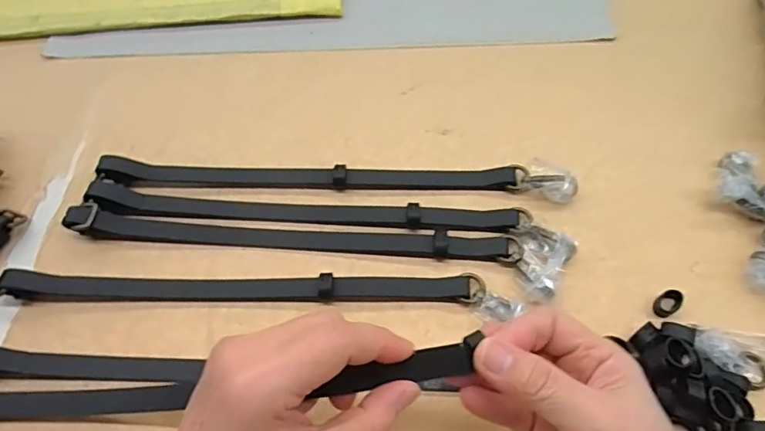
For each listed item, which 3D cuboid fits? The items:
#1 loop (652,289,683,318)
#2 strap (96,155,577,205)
[{"bbox_3d":[0.197,0.061,0.347,0.021,0.010,0.013,-28,61,-11],"label":"loop"},{"bbox_3d":[-0.042,-0.034,0.403,0.366,0.018,0.031,3,60,6],"label":"strap"}]

